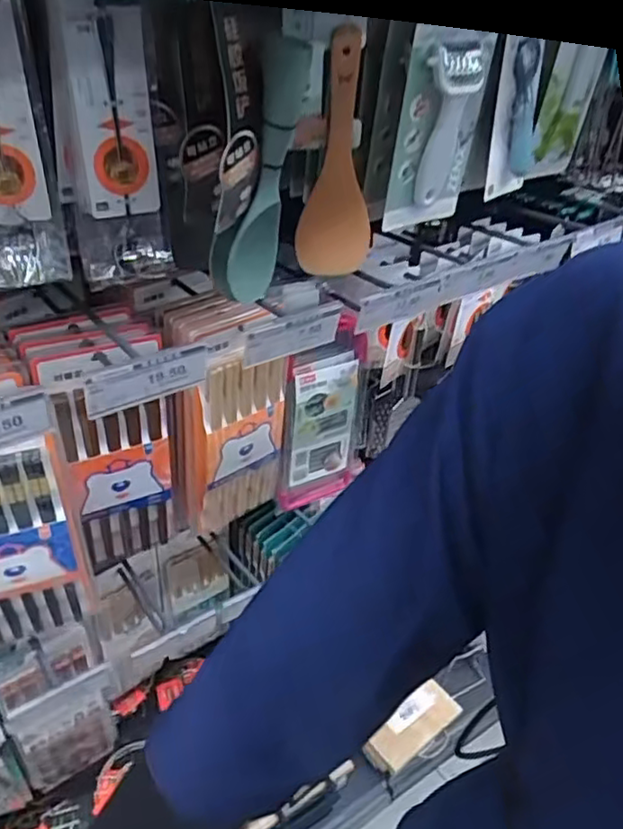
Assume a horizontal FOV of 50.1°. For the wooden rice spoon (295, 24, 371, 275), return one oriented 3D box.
[{"bbox_3d":[0.027,-0.237,0.628,0.078,0.217,0.017,-14,40,-22],"label":"wooden rice spoon"}]

